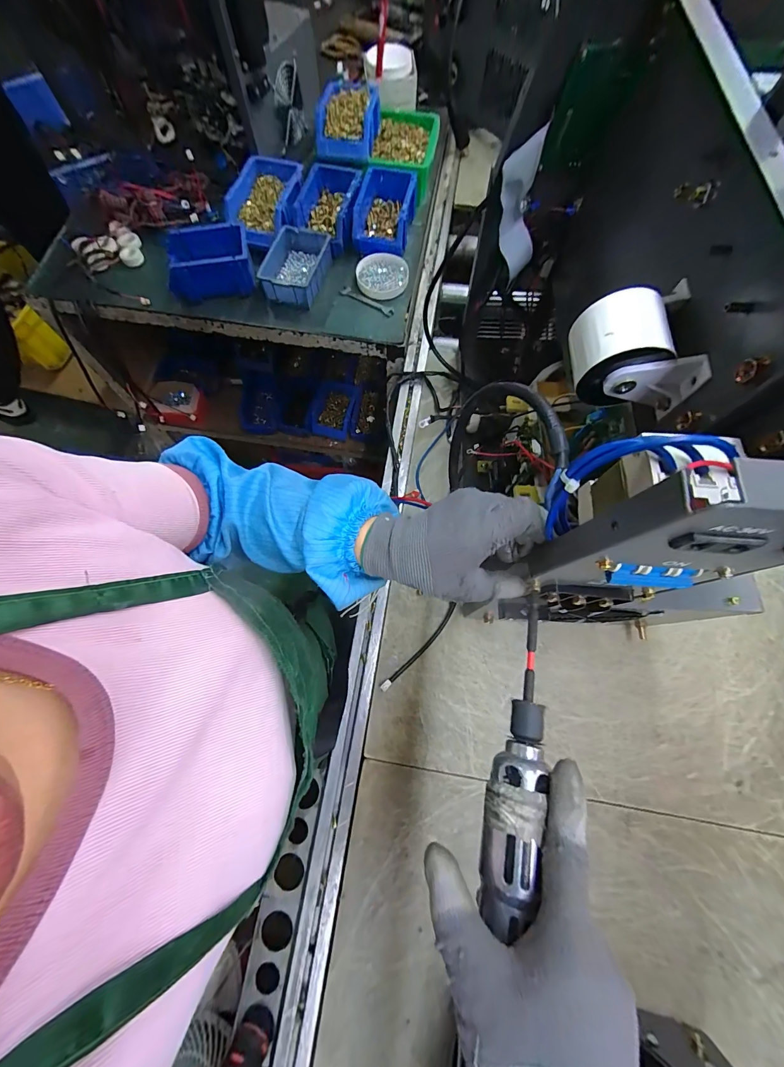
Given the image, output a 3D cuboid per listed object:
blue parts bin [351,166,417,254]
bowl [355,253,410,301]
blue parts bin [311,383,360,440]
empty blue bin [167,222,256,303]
[{"bbox_3d":[-0.013,-0.660,0.740,0.108,0.062,0.178,11,73,3],"label":"blue parts bin"},{"bbox_3d":[-0.019,-0.520,0.728,0.103,0.022,0.105,0,72,0],"label":"bowl"},{"bbox_3d":[-0.172,-0.367,1.076,0.120,0.057,0.171,10,73,3],"label":"blue parts bin"},{"bbox_3d":[-0.346,-0.521,0.702,0.157,0.082,0.123,-10,73,-3],"label":"empty blue bin"}]

